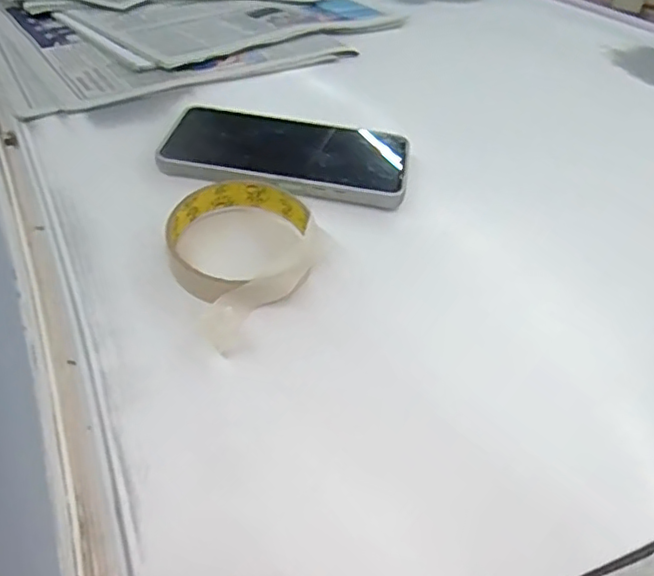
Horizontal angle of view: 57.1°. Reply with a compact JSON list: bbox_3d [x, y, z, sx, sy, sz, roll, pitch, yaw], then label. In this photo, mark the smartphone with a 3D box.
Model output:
[{"bbox_3d":[-0.027,-0.096,0.413,0.163,0.013,0.088,11,36,5],"label":"smartphone"}]

